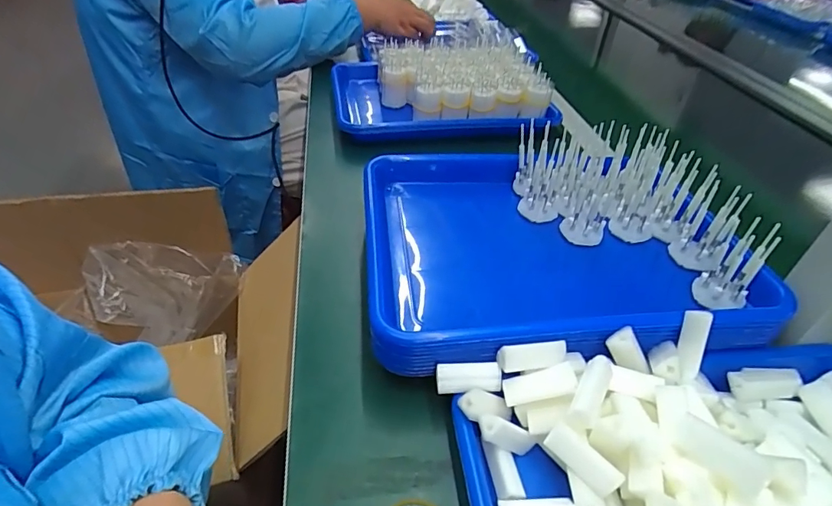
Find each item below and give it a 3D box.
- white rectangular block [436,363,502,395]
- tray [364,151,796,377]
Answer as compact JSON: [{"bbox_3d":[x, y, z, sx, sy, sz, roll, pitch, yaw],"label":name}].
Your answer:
[{"bbox_3d":[0.037,0.089,0.328,0.045,0.011,0.021,0,83,-3],"label":"white rectangular block"},{"bbox_3d":[0.114,-0.010,0.432,0.319,0.049,0.252,-2,41,-6],"label":"tray"}]

